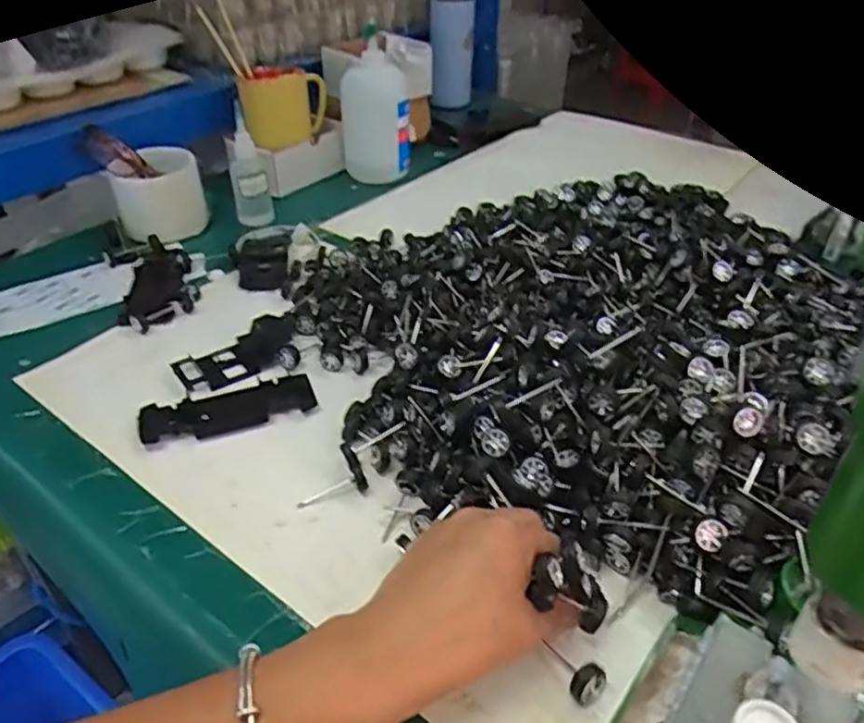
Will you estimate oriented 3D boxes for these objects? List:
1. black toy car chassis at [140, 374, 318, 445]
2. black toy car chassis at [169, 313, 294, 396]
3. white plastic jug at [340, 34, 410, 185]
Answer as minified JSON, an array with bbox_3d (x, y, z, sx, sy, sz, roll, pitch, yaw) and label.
[{"bbox_3d":[-0.151,0.035,0.512,0.124,0.011,0.045,-14,41,-15],"label":"black toy car chassis"},{"bbox_3d":[-0.155,-0.006,0.561,0.106,0.012,0.051,-32,48,-32],"label":"black toy car chassis"},{"bbox_3d":[-0.069,-0.294,0.817,0.079,0.141,0.069,-9,39,-9],"label":"white plastic jug"}]

